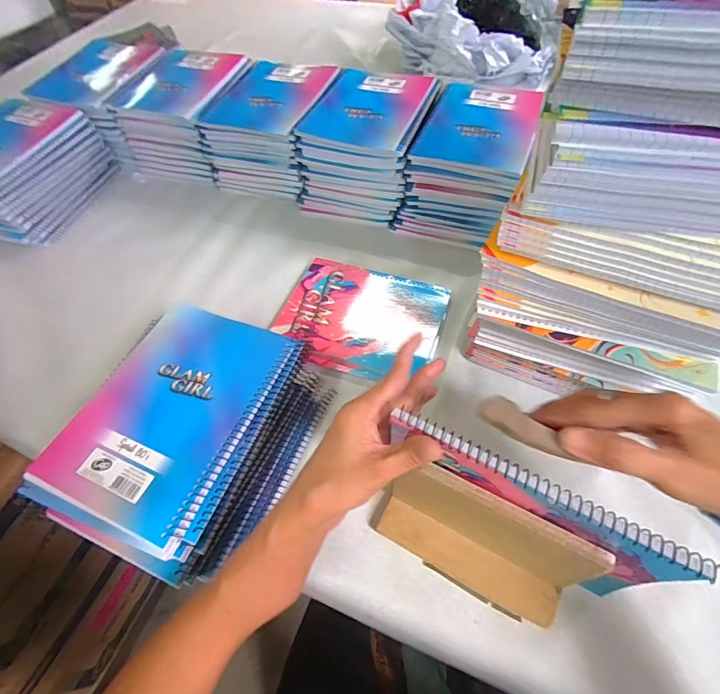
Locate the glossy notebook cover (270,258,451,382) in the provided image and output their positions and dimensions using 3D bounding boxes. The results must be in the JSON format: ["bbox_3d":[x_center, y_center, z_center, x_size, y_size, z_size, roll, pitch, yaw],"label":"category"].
[{"bbox_3d":[0.002,-0.038,0.521,0.198,0.012,0.158,15,59,13],"label":"glossy notebook cover"}]

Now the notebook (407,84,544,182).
[{"bbox_3d":[0.163,-0.301,0.557,0.144,0.018,0.202,17,60,15],"label":"notebook"}]

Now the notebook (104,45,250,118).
[{"bbox_3d":[-0.289,-0.440,0.669,0.160,0.012,0.187,16,59,14],"label":"notebook"}]

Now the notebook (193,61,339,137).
[{"bbox_3d":[-0.133,-0.391,0.627,0.153,0.008,0.193,18,60,15],"label":"notebook"}]

